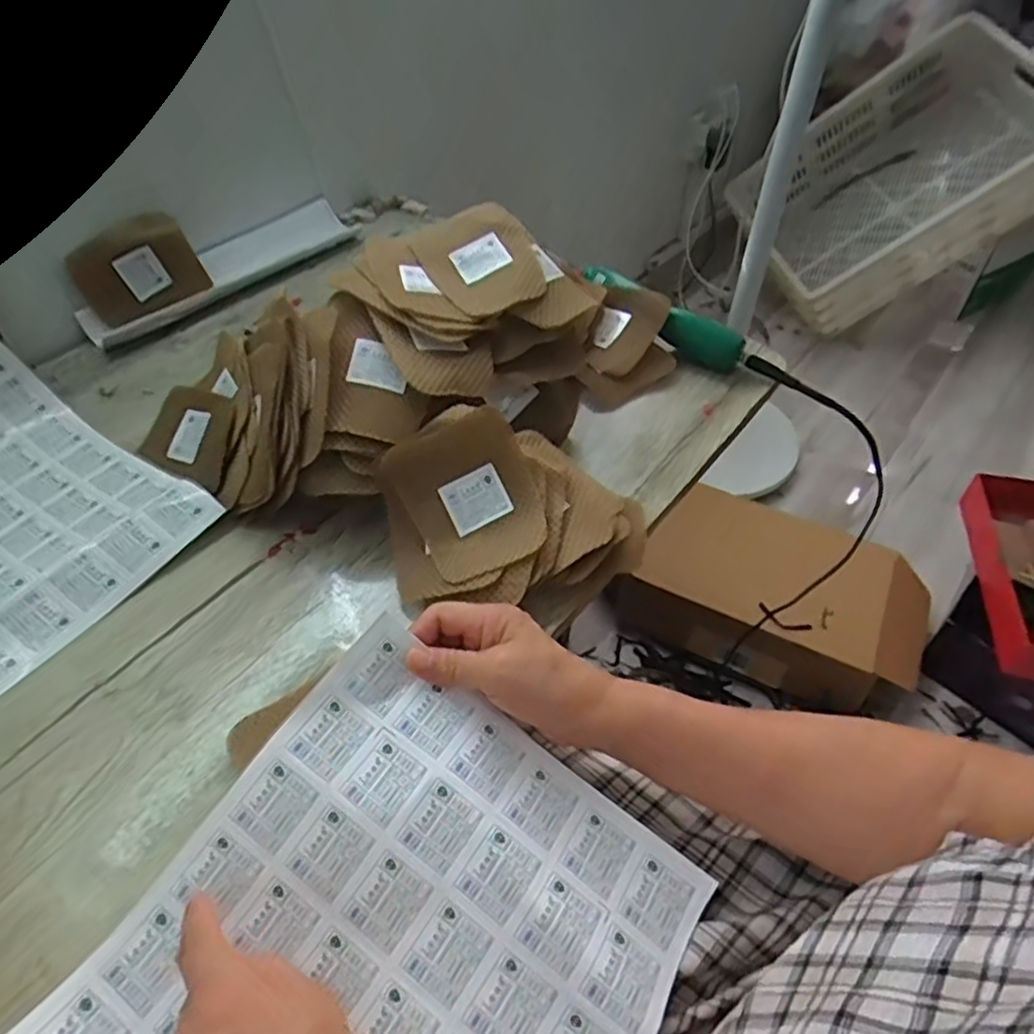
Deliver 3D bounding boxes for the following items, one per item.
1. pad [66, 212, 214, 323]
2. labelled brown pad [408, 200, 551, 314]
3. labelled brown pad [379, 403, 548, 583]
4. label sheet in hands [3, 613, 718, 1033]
[{"bbox_3d":[-0.397,-0.259,0.744,0.117,0.088,0.013,-34,36,-23],"label":"pad"},{"bbox_3d":[-0.031,-0.225,0.620,0.093,0.014,0.119,-28,65,-11],"label":"labelled brown pad"},{"bbox_3d":[-0.035,-0.017,0.515,0.096,0.030,0.114,-29,87,1],"label":"labelled brown pad"},{"bbox_3d":[-0.077,0.236,0.346,0.245,0.077,0.315,30,55,25],"label":"label sheet in hands"}]

